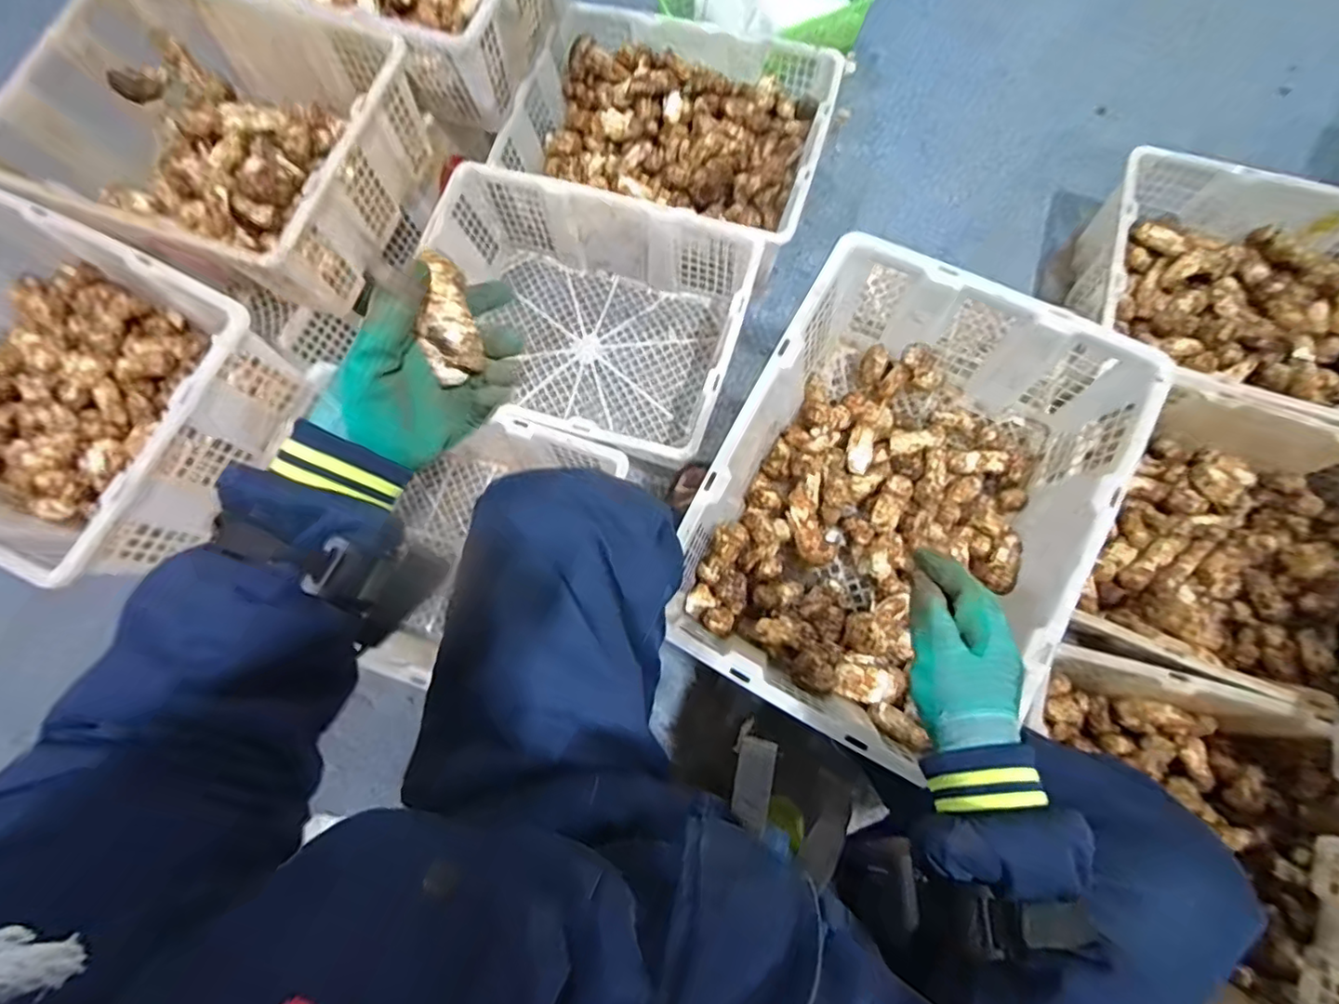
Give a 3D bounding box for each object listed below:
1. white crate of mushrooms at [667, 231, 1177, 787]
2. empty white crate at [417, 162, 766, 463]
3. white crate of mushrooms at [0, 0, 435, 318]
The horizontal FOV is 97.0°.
[{"bbox_3d":[0.240,-0.013,0.647,0.343,0.174,0.509,29,79,8],"label":"white crate of mushrooms"},{"bbox_3d":[-0.135,-0.258,0.887,0.462,0.160,0.344,17,78,6],"label":"empty white crate"},{"bbox_3d":[-0.584,-0.468,0.783,0.437,0.146,0.342,18,78,6],"label":"white crate of mushrooms"}]

